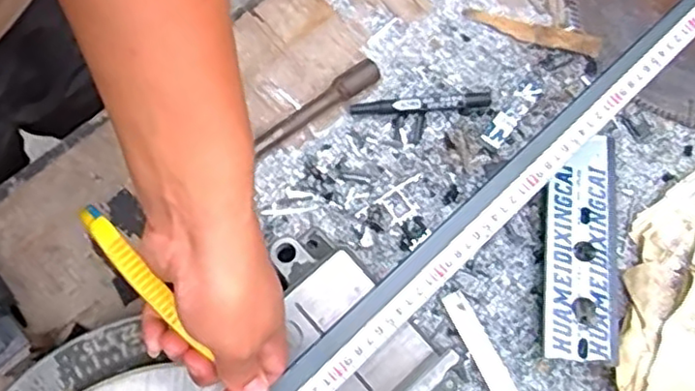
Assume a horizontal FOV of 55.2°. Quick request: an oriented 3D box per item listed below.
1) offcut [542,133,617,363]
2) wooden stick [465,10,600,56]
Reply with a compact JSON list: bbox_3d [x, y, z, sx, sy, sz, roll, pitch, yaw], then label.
[{"bbox_3d":[0.205,0.041,0.585,0.063,0.026,0.202,7,73,0],"label":"offcut"},{"bbox_3d":[0.185,-0.163,0.664,0.134,0.005,0.023,12,73,1],"label":"wooden stick"}]

